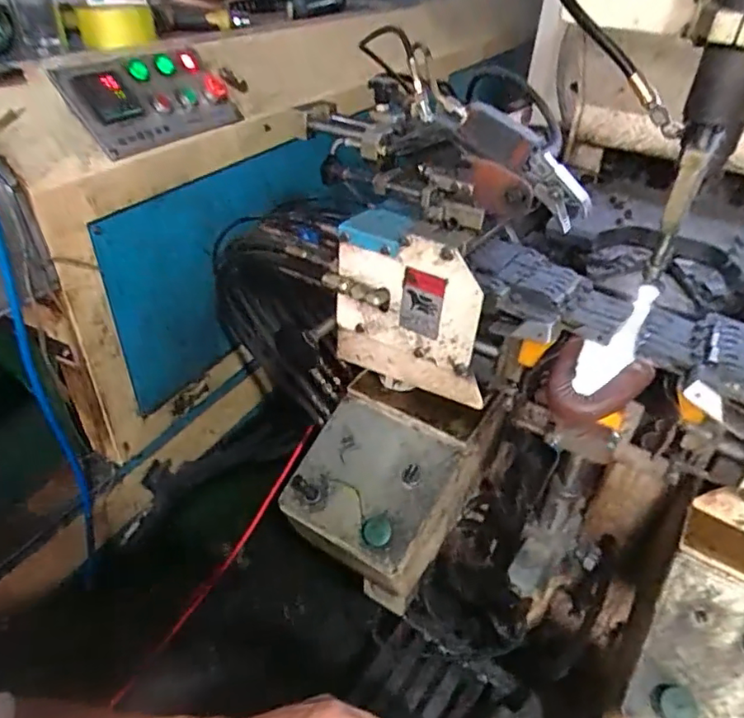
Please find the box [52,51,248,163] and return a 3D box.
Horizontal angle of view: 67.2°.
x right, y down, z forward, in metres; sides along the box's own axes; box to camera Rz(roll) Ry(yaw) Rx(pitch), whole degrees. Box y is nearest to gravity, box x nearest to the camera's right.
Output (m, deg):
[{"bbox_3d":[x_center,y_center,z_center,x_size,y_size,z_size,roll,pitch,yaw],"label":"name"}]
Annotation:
[{"bbox_3d":[-0.317,-0.395,0.847,0.029,0.138,0.283,-22,18,46],"label":"box"}]

